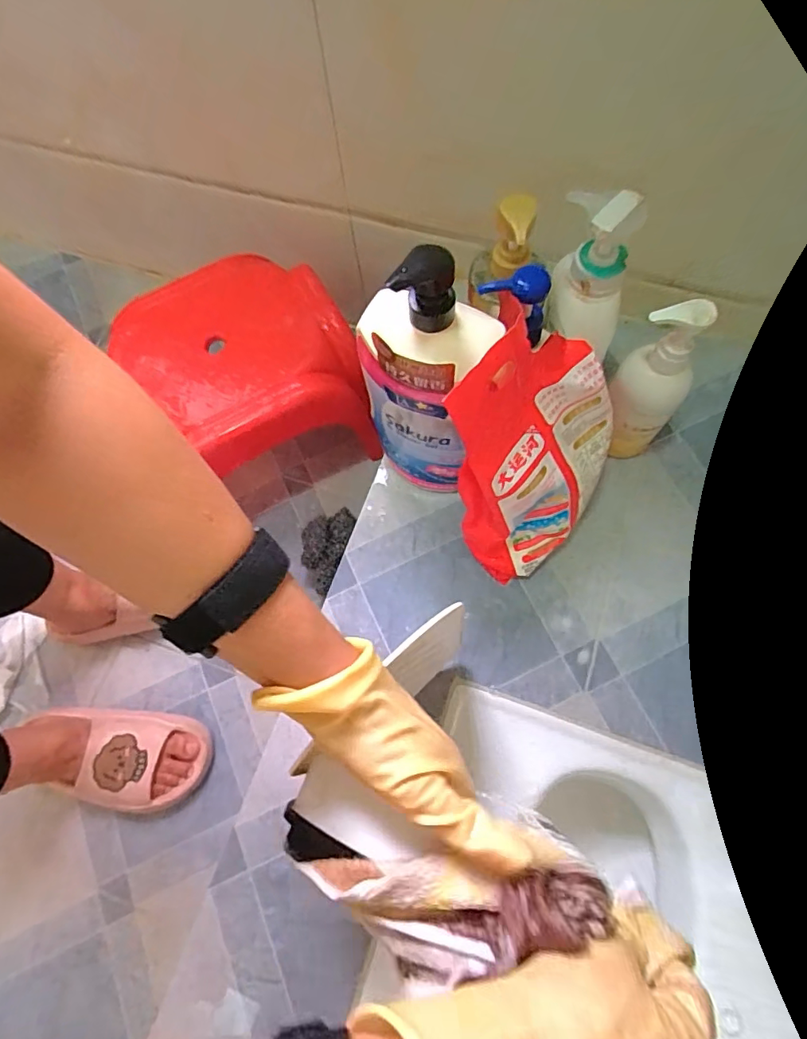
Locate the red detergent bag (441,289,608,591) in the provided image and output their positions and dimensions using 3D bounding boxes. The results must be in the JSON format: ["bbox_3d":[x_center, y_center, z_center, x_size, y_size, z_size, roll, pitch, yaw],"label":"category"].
[{"bbox_3d":[0.119,-0.057,0.490,0.144,0.252,0.164,30,76,11],"label":"red detergent bag"}]

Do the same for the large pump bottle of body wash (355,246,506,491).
[{"bbox_3d":[0.023,-0.120,0.488,0.113,0.302,0.075,39,77,13],"label":"large pump bottle of body wash"}]

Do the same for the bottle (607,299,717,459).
[{"bbox_3d":[0.243,-0.125,0.522,0.072,0.212,0.058,40,78,13],"label":"bottle"}]

